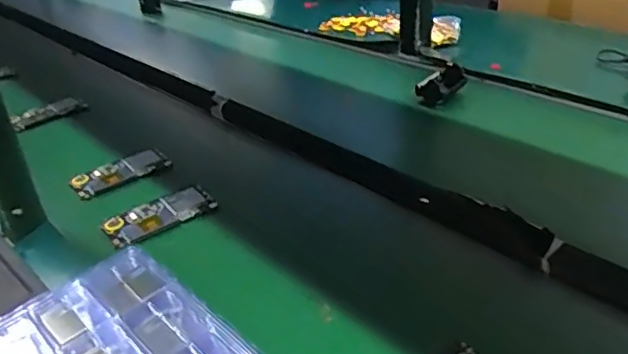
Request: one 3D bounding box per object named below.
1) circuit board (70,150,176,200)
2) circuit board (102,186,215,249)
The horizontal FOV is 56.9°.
[{"bbox_3d":[-0.256,-0.010,0.768,0.122,0.009,0.061,-25,34,-31],"label":"circuit board"},{"bbox_3d":[-0.178,0.040,0.669,0.121,0.007,0.058,-23,32,-28],"label":"circuit board"}]

